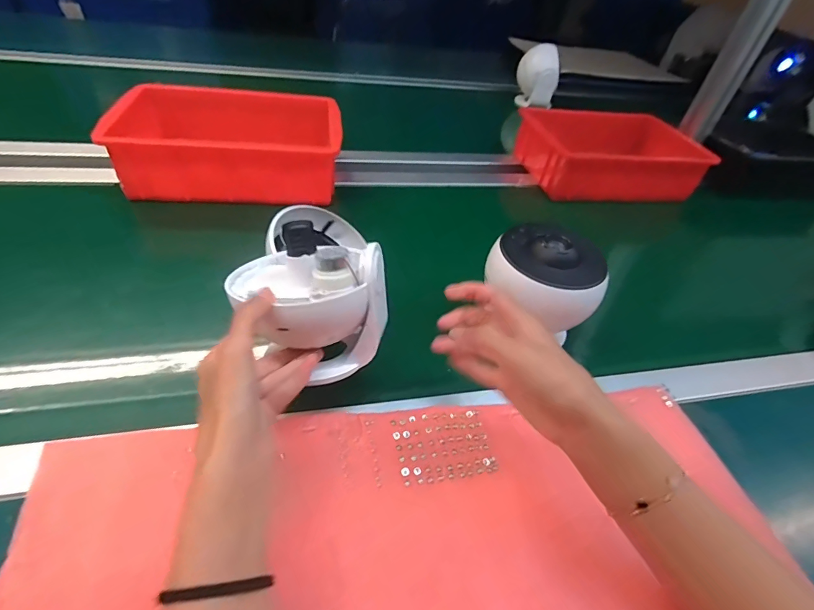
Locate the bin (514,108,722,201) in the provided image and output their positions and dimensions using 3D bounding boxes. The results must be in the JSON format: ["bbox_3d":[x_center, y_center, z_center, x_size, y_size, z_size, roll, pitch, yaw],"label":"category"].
[{"bbox_3d":[0.373,-0.272,0.770,0.303,0.088,0.189,-3,44,-11],"label":"bin"}]

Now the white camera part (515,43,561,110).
[{"bbox_3d":[0.323,-0.564,1.045,0.062,0.138,0.101,-6,45,-15],"label":"white camera part"}]

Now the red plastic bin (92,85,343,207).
[{"bbox_3d":[-0.256,-0.239,0.628,0.303,0.083,0.201,-1,43,-9],"label":"red plastic bin"}]

